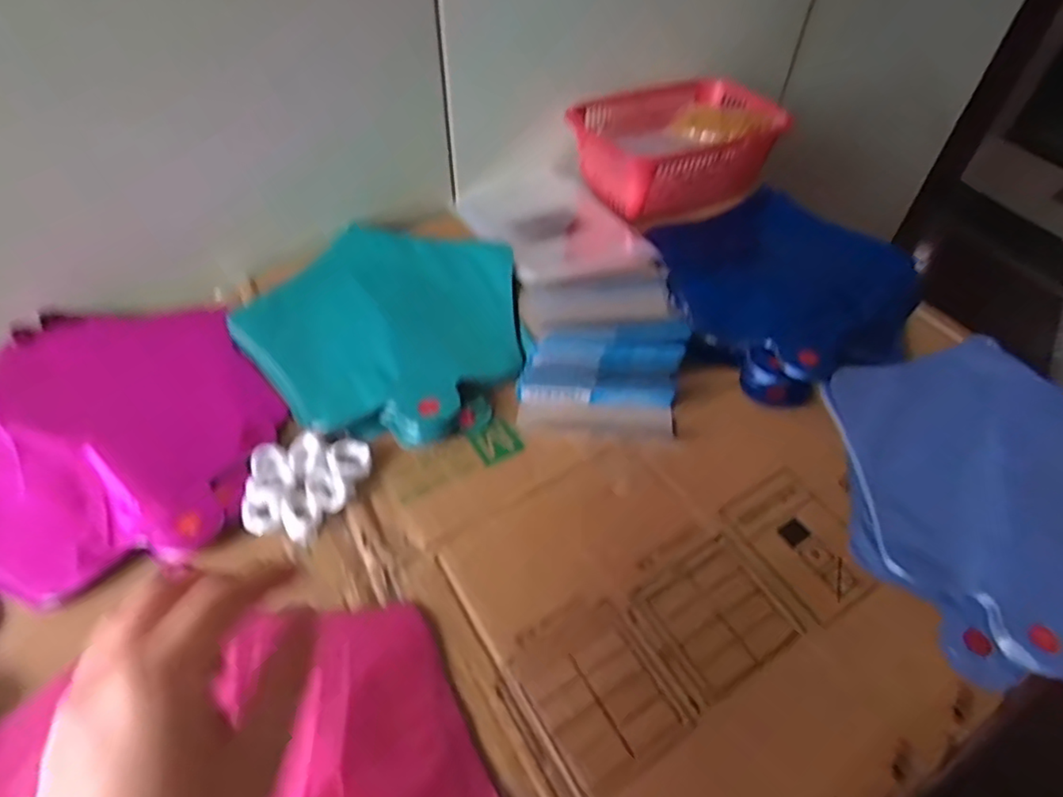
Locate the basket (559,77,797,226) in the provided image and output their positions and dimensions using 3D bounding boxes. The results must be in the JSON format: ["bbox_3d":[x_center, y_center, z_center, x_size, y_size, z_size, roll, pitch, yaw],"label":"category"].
[{"bbox_3d":[0.149,-0.263,0.649,0.218,0.075,0.140,-24,55,-22],"label":"basket"}]

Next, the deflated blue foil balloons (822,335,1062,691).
[{"bbox_3d":[0.326,0.057,0.422,0.251,0.018,0.227,-20,54,-19],"label":"deflated blue foil balloons"}]

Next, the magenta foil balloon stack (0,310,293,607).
[{"bbox_3d":[-0.305,0.016,0.440,0.261,0.023,0.227,19,51,12],"label":"magenta foil balloon stack"}]

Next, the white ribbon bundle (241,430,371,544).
[{"bbox_3d":[-0.153,0.055,0.405,0.073,0.012,0.074,13,50,8],"label":"white ribbon bundle"}]

